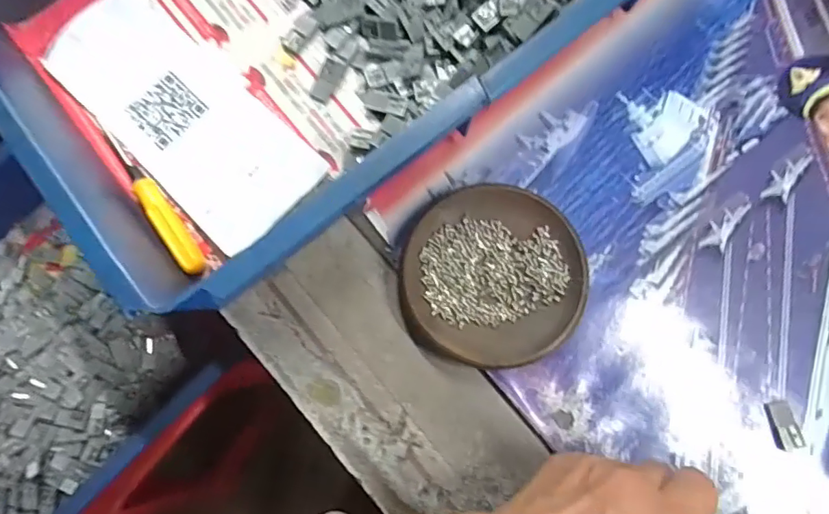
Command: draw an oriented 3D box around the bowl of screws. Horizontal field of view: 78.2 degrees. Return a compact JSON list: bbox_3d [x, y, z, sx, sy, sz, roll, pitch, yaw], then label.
[{"bbox_3d":[0.050,0.012,0.326,0.111,0.017,0.110,0,79,0],"label":"bowl of screws"}]

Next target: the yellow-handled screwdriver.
[{"bbox_3d":[-0.174,-0.039,0.332,0.016,0.014,0.125,-37,81,-6],"label":"yellow-handled screwdriver"}]

